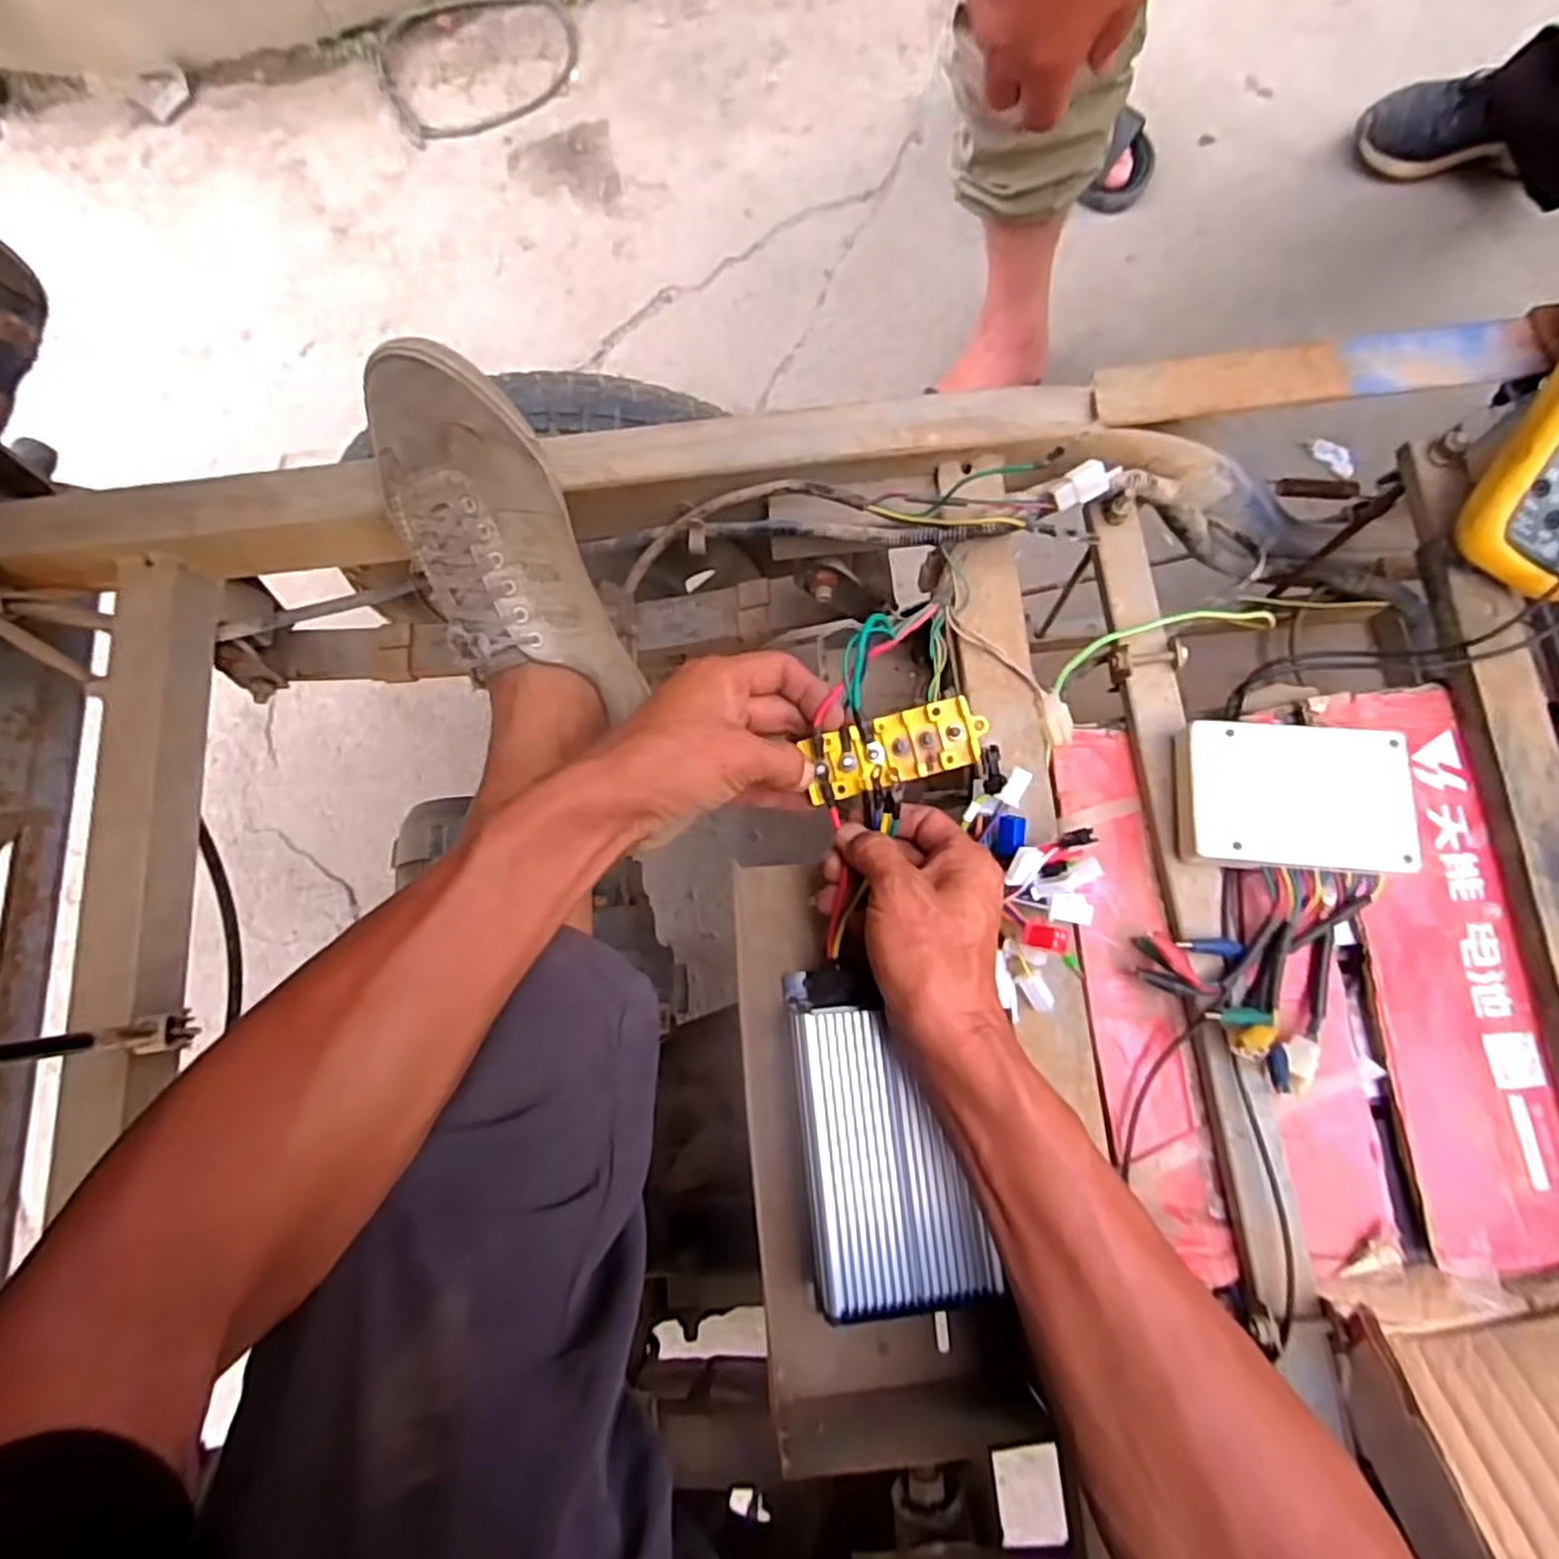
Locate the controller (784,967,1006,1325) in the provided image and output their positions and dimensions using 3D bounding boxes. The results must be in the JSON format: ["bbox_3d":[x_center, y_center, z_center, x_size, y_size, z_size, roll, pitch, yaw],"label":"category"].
[{"bbox_3d":[0.057,0.186,0.408,0.094,0.038,0.170,-11,81,4],"label":"controller"}]

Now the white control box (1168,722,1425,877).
[{"bbox_3d":[0.288,0.009,0.425,0.116,0.026,0.080,3,82,6],"label":"white control box"}]

